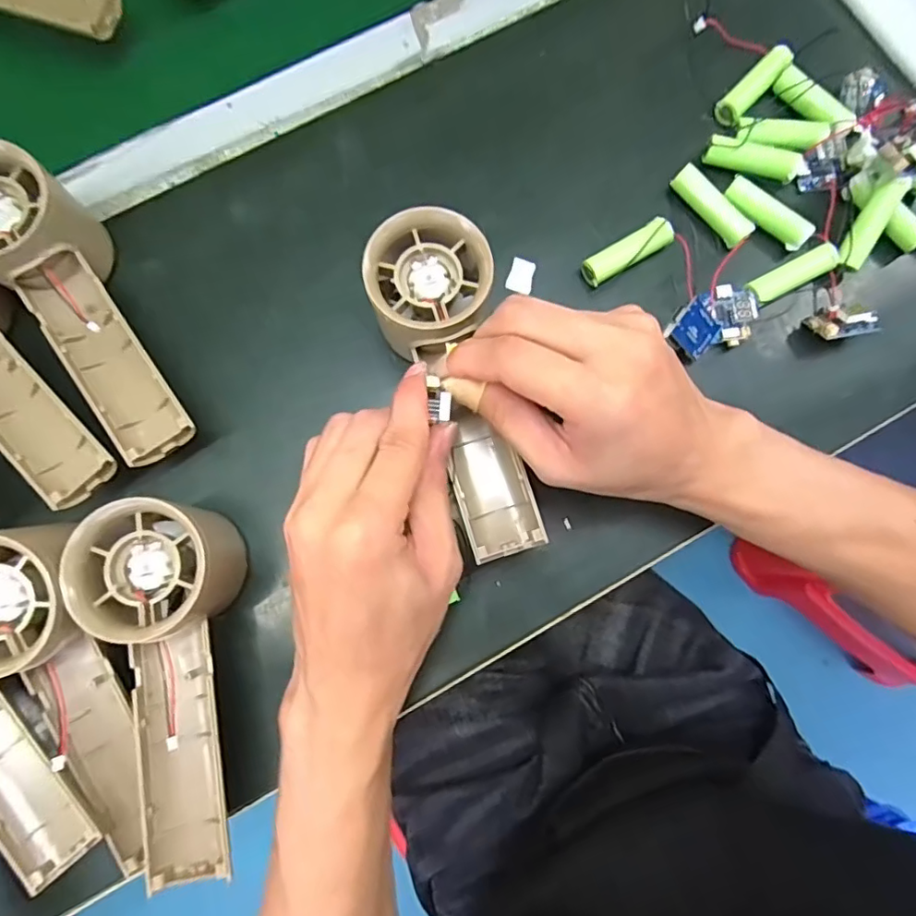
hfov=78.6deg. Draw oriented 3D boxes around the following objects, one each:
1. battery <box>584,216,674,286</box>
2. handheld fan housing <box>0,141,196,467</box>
[{"bbox_3d":[0.090,-0.109,0.297,0.052,0.013,0.014,-31,83,-5],"label":"battery"},{"bbox_3d":[-0.182,-0.067,0.271,0.053,0.051,0.153,-32,93,-6],"label":"handheld fan housing"}]

